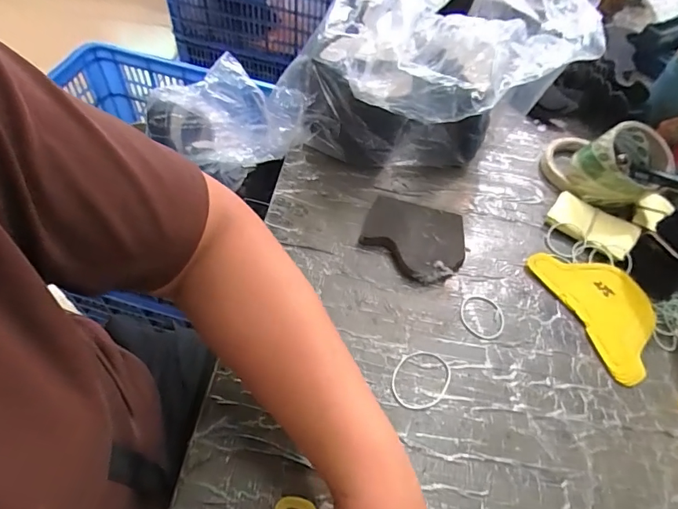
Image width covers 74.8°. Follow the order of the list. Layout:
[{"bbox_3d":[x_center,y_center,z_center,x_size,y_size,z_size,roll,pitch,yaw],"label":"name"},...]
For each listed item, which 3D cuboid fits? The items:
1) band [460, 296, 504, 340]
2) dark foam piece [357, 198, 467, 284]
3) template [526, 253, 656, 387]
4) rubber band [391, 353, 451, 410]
[{"bbox_3d":[0.145,0.063,0.449,0.045,0.004,0.047,3,54,-4],"label":"band"},{"bbox_3d":[0.080,-0.016,0.481,0.107,0.022,0.089,17,55,7],"label":"dark foam piece"},{"bbox_3d":[0.280,0.052,0.467,0.091,0.012,0.149,-19,58,-18],"label":"template"},{"bbox_3d":[0.074,0.113,0.402,0.046,0.004,0.060,31,57,16],"label":"rubber band"}]

